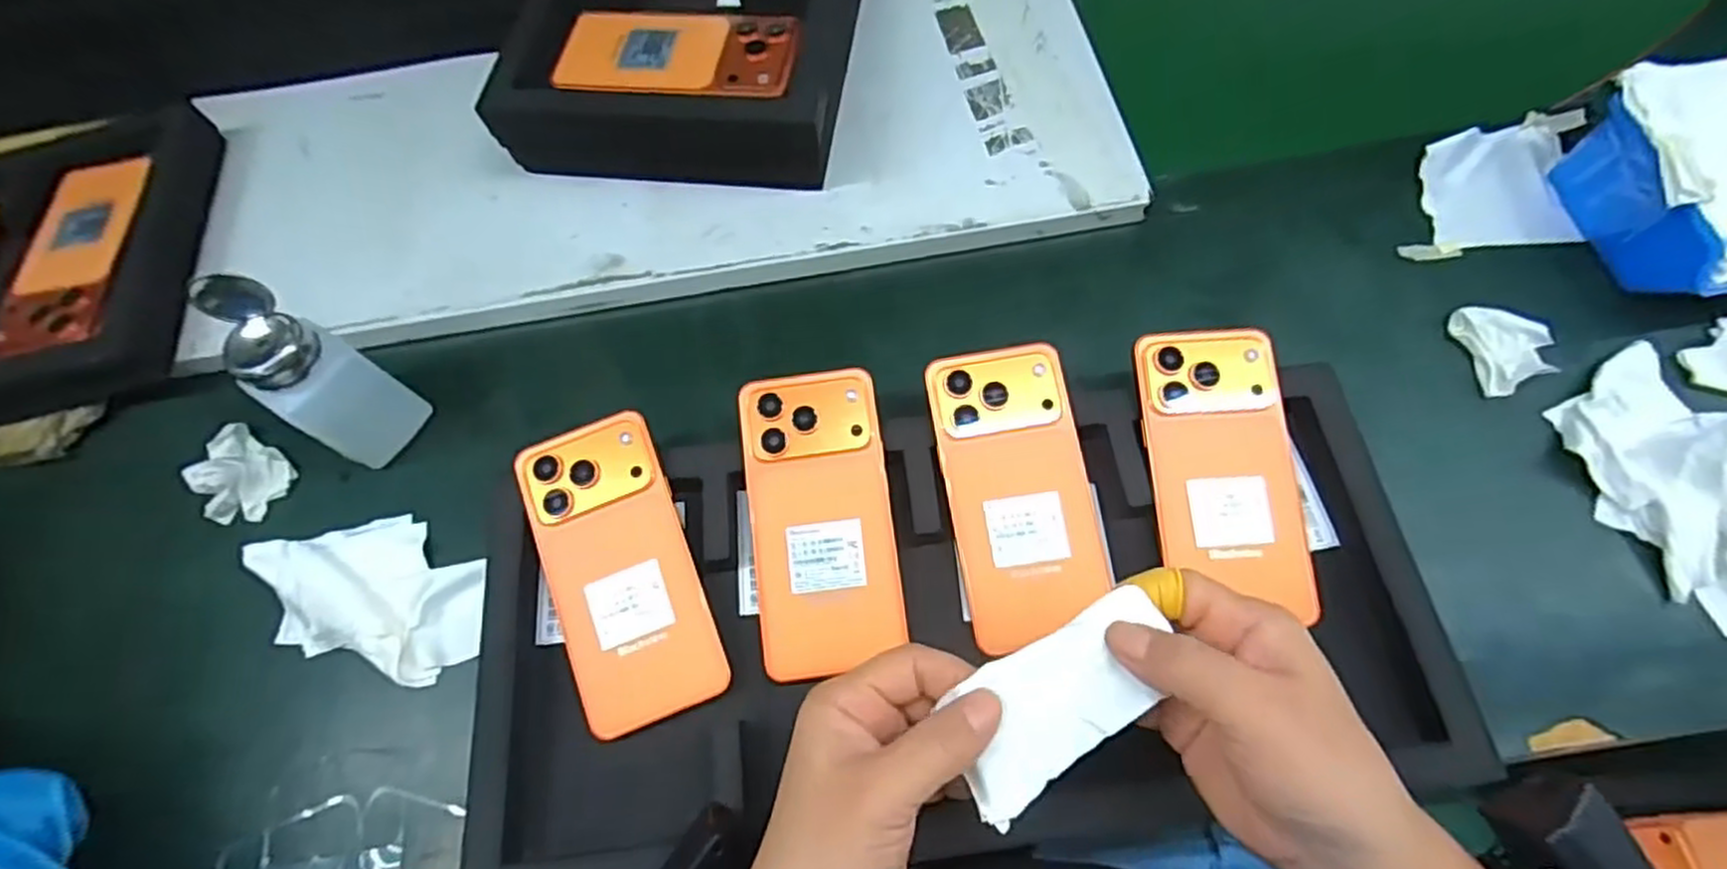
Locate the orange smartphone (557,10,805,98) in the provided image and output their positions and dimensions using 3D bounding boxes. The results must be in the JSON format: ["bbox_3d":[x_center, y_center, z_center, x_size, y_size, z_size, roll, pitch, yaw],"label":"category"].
[{"bbox_3d":[-0.124,-0.258,0.510,0.158,0.013,0.074,6,66,6],"label":"orange smartphone"}]

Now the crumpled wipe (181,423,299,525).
[{"bbox_3d":[-0.390,0.023,0.459,0.063,0.033,0.053,28,70,16],"label":"crumpled wipe"}]

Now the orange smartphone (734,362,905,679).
[{"bbox_3d":[-0.023,0.043,0.404,0.076,0.017,0.157,-8,68,-1],"label":"orange smartphone"}]

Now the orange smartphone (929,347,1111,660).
[{"bbox_3d":[0.084,0.028,0.406,0.076,0.017,0.157,-9,68,-1],"label":"orange smartphone"}]

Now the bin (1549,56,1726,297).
[{"bbox_3d":[0.516,-0.146,0.449,0.127,0.074,0.137,-7,64,1],"label":"bin"}]

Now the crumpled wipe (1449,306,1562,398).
[{"bbox_3d":[0.387,-0.054,0.455,0.043,0.023,0.058,-11,69,-2],"label":"crumpled wipe"}]

